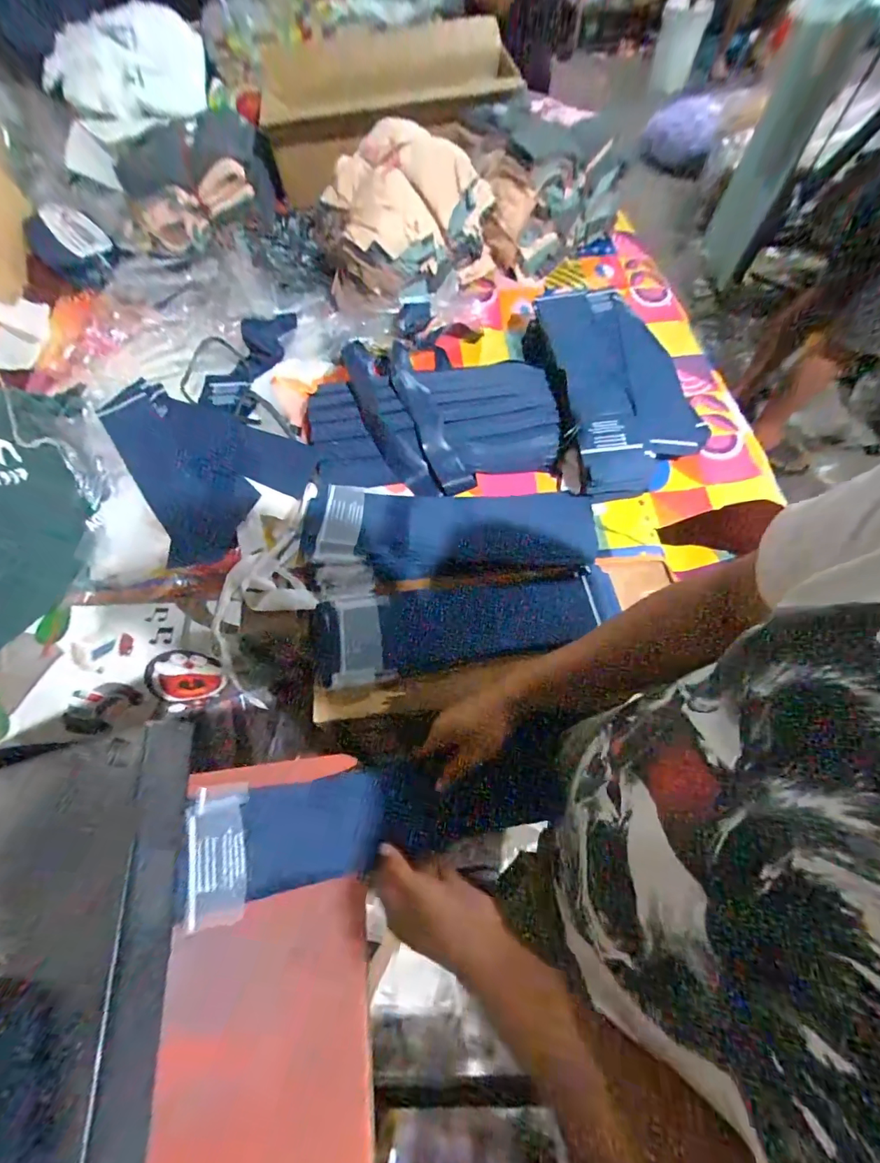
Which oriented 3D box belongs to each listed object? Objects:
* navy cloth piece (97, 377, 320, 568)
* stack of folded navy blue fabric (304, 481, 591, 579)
[{"bbox_3d":[-0.494,-0.208,0.846,0.464,0.033,0.287,25,74,14],"label":"navy cloth piece"},{"bbox_3d":[0.019,-0.099,0.752,0.495,0.052,0.168,3,66,1],"label":"stack of folded navy blue fabric"}]

